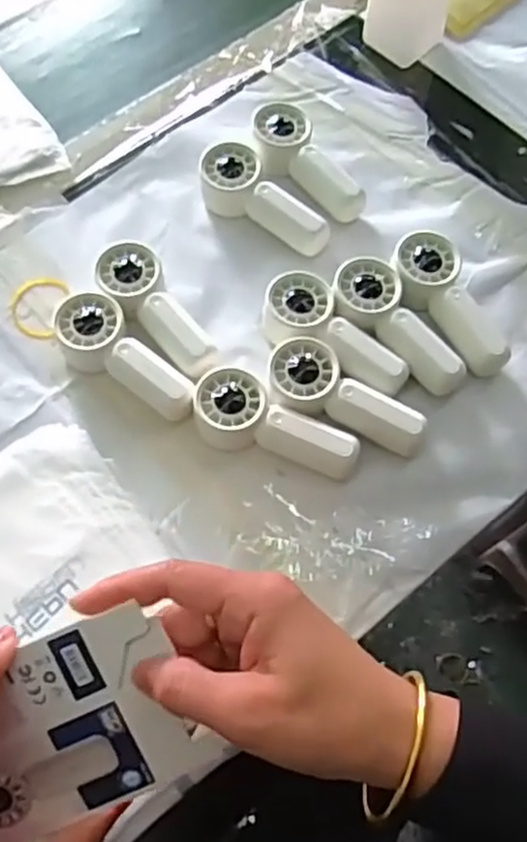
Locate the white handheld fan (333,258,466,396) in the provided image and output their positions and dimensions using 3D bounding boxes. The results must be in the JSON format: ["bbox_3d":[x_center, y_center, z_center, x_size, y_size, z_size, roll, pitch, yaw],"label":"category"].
[{"bbox_3d":[0.087,-0.060,0.498,0.048,0.031,0.107,-30,67,-12],"label":"white handheld fan"}]

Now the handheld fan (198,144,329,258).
[{"bbox_3d":[-0.003,-0.160,0.543,0.046,0.031,0.109,-40,70,-16],"label":"handheld fan"}]

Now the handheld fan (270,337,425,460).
[{"bbox_3d":[0.055,-0.016,0.480,0.106,0.030,0.047,20,67,11],"label":"handheld fan"}]

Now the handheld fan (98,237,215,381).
[{"bbox_3d":[-0.076,-0.074,0.505,0.043,0.031,0.112,-29,67,-12],"label":"handheld fan"}]

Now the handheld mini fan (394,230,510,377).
[{"bbox_3d":[0.126,-0.078,0.505,0.046,0.032,0.109,-19,65,-7],"label":"handheld mini fan"}]

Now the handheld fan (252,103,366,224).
[{"bbox_3d":[0.030,-0.193,0.554,0.049,0.031,0.104,-30,67,-12],"label":"handheld fan"}]

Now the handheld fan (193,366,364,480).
[{"bbox_3d":[0.009,0.003,0.472,0.108,0.030,0.045,20,67,11],"label":"handheld fan"}]

